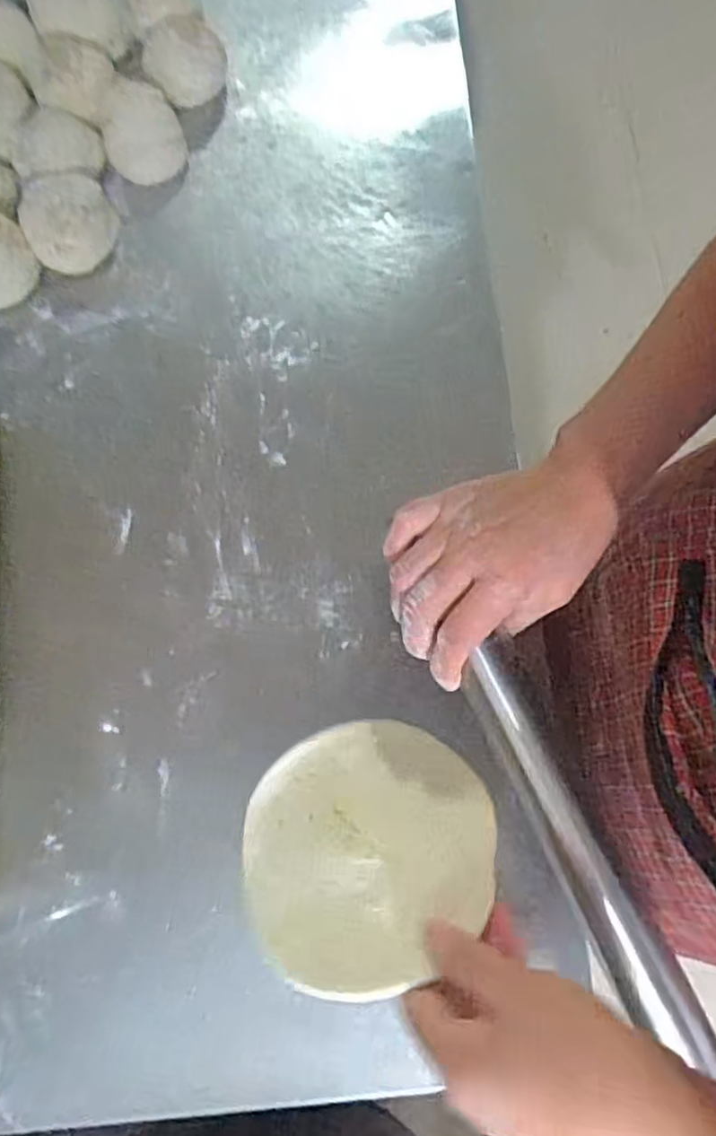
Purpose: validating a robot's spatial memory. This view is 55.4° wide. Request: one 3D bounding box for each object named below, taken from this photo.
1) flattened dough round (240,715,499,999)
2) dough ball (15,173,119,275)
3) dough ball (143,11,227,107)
[{"bbox_3d":[0.005,0.148,0.366,0.131,0.009,0.138,-7,48,8],"label":"flattened dough round"},{"bbox_3d":[-0.208,-0.247,0.492,0.057,0.045,0.057,0,76,-1],"label":"dough ball"},{"bbox_3d":[-0.132,-0.390,0.523,0.057,0.046,0.060,0,74,0],"label":"dough ball"}]

